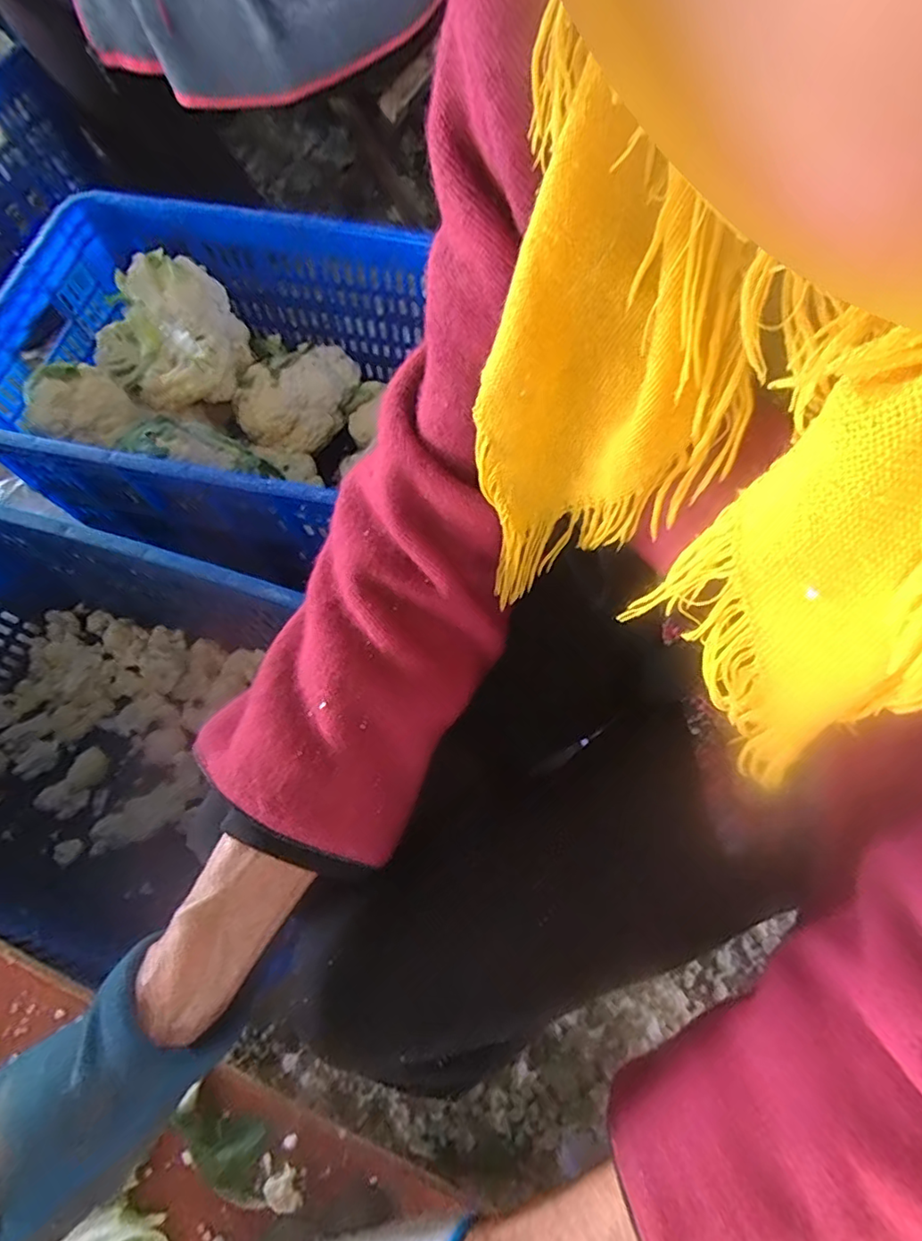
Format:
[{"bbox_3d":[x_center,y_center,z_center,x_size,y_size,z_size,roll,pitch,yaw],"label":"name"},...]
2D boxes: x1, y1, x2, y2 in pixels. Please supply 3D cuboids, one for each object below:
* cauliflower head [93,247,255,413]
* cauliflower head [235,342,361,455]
[{"bbox_3d":[-0.362,-0.349,0.712,0.179,0.126,0.108,-26,70,-7],"label":"cauliflower head"},{"bbox_3d":[-0.214,-0.310,0.781,0.106,0.087,0.165,40,76,16],"label":"cauliflower head"}]

